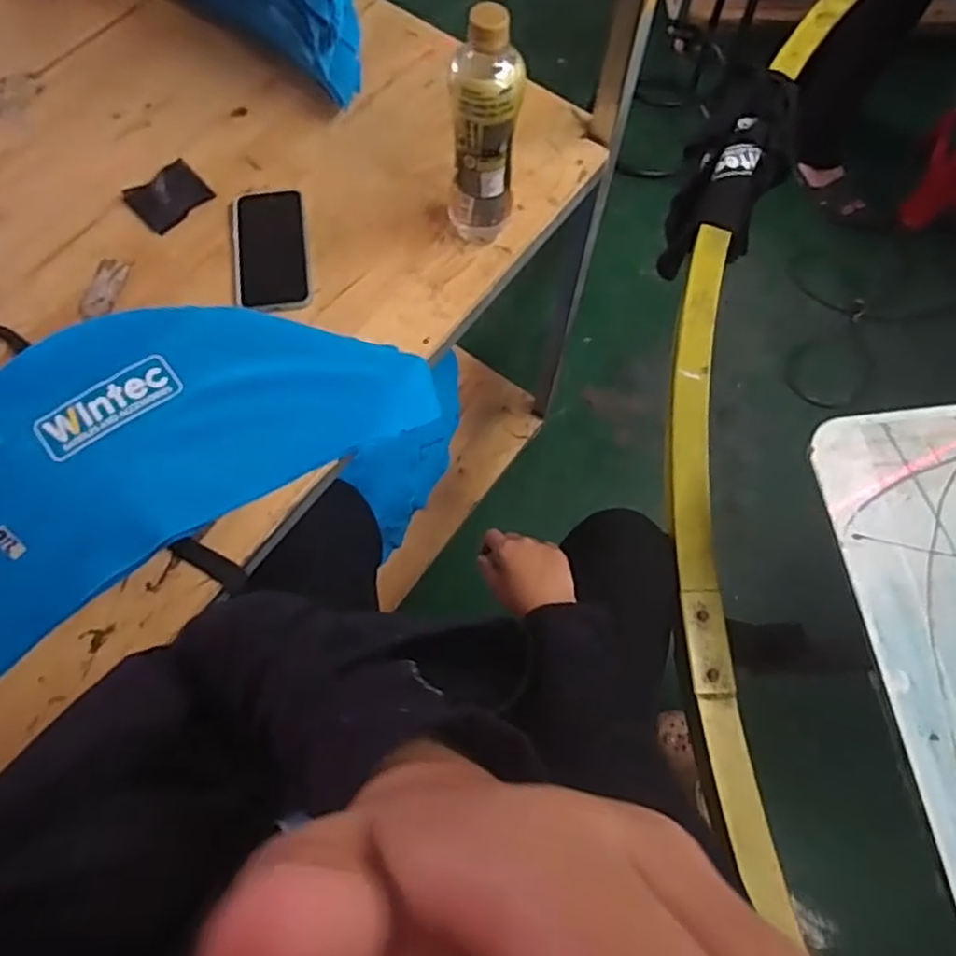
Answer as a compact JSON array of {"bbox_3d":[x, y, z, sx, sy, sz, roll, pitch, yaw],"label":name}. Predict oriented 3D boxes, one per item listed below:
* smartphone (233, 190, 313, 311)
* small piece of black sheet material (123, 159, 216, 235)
[{"bbox_3d":[-0.211,-0.236,0.677,0.073,0.006,0.147,-8,68,-4],"label":"smartphone"},{"bbox_3d":[-0.327,-0.299,0.701,0.056,0.013,0.078,37,72,13],"label":"small piece of black sheet material"}]

